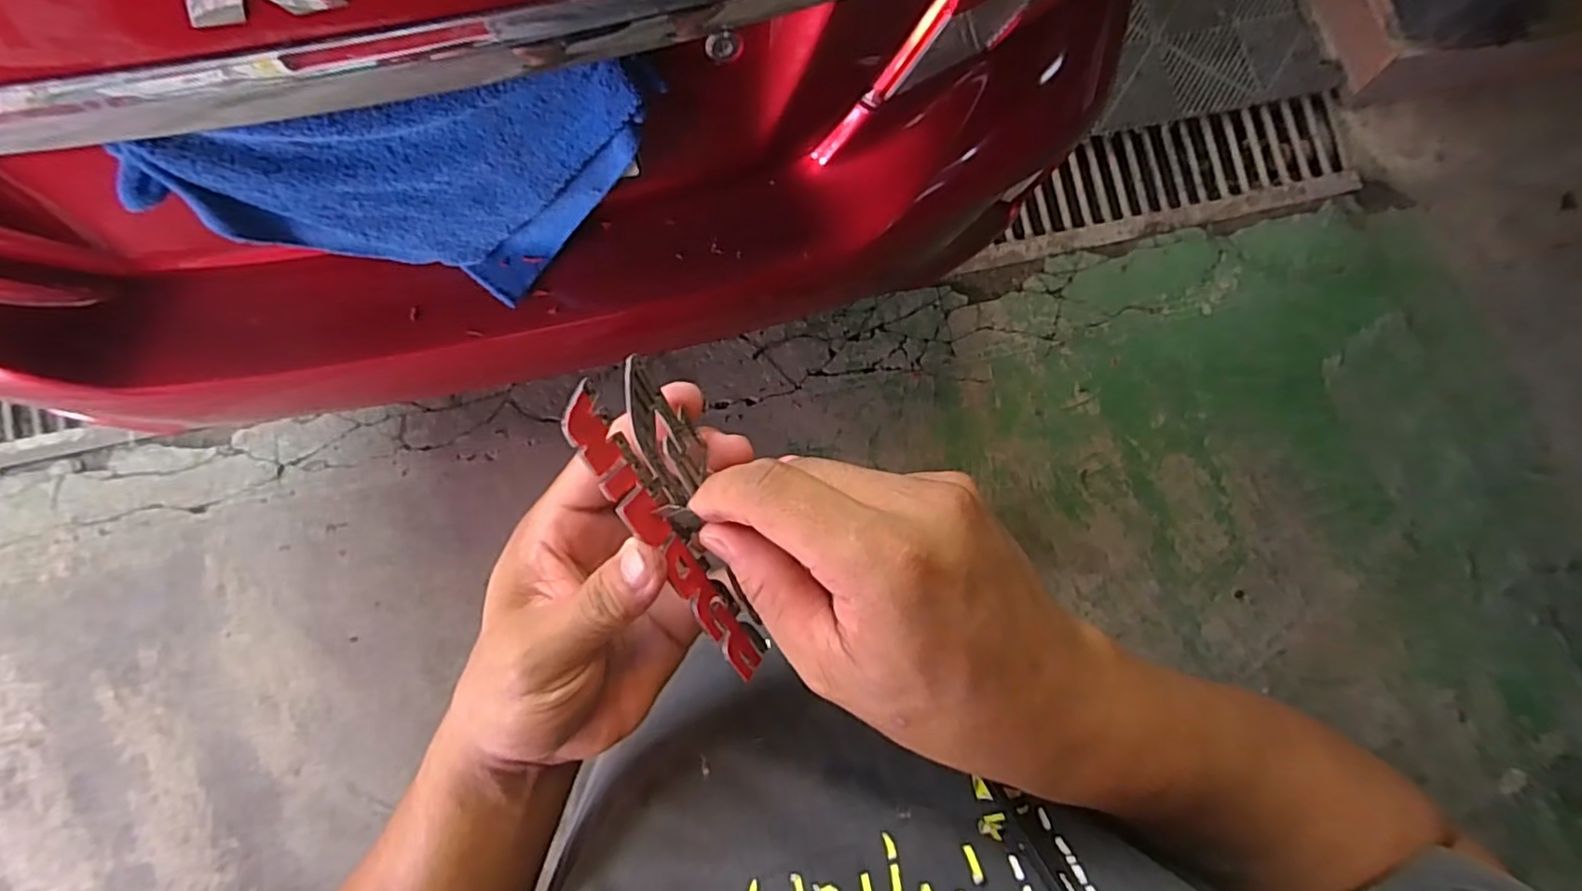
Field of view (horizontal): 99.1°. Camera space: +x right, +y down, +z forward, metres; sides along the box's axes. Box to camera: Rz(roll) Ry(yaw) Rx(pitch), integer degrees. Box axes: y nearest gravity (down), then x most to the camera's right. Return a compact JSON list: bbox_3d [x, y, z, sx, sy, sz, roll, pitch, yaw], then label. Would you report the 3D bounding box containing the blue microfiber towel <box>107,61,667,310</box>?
[{"bbox_3d":[-0.341,-0.222,0.653,0.455,0.228,0.073,-12,83,-4],"label":"blue microfiber towel"}]

